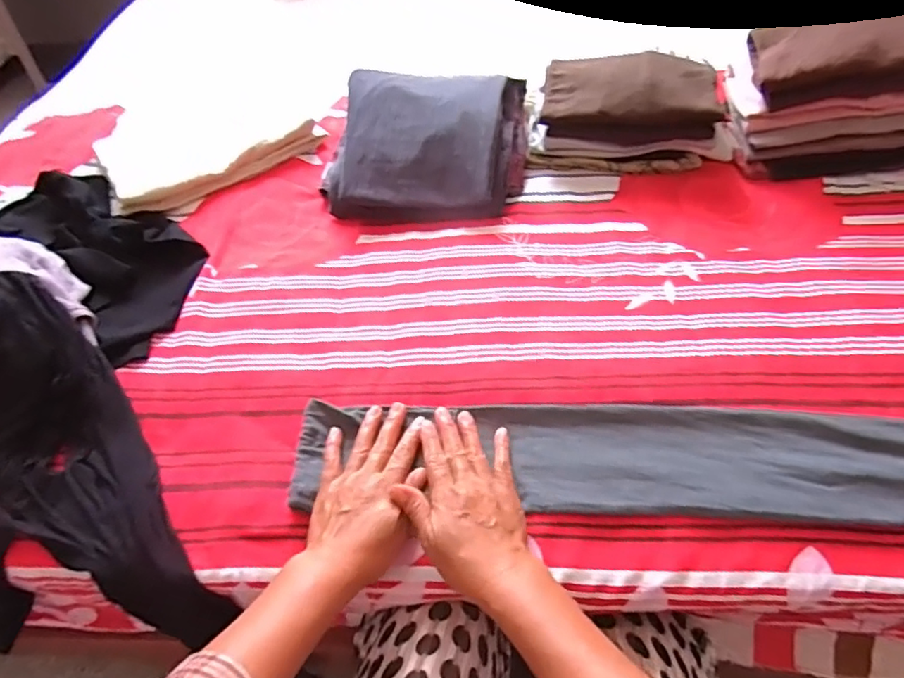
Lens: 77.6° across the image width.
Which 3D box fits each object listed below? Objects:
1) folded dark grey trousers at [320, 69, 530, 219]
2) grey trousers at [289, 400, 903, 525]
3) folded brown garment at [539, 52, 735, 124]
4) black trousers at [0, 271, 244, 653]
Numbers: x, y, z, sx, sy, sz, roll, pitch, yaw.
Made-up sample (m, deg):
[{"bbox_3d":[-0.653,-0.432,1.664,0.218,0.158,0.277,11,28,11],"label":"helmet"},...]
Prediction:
[{"bbox_3d":[-0.028,-0.280,0.786,0.256,0.106,0.229,3,50,10],"label":"folded dark grey trousers"},{"bbox_3d":[0.199,0.108,0.508,0.694,0.026,0.107,1,50,8],"label":"grey trousers"},{"bbox_3d":[0.240,-0.346,0.763,0.224,0.043,0.134,5,52,12],"label":"folded brown garment"},{"bbox_3d":[-0.417,0.149,0.565,0.221,0.096,0.448,-35,73,-22],"label":"black trousers"}]

